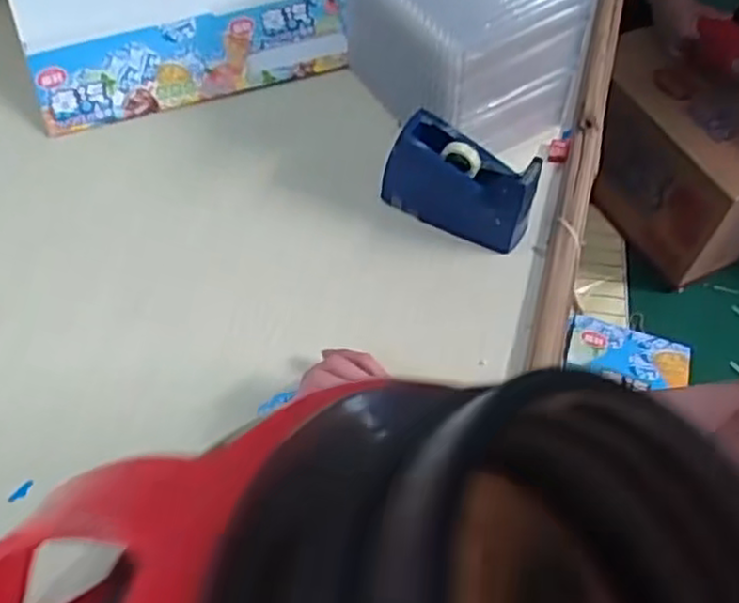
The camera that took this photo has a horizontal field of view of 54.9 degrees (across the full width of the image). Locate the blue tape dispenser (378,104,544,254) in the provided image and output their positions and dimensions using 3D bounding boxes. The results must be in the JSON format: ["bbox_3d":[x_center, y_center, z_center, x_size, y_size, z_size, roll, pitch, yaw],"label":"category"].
[{"bbox_3d":[0.082,-0.110,0.642,0.134,0.077,0.052,25,59,16],"label":"blue tape dispenser"}]

